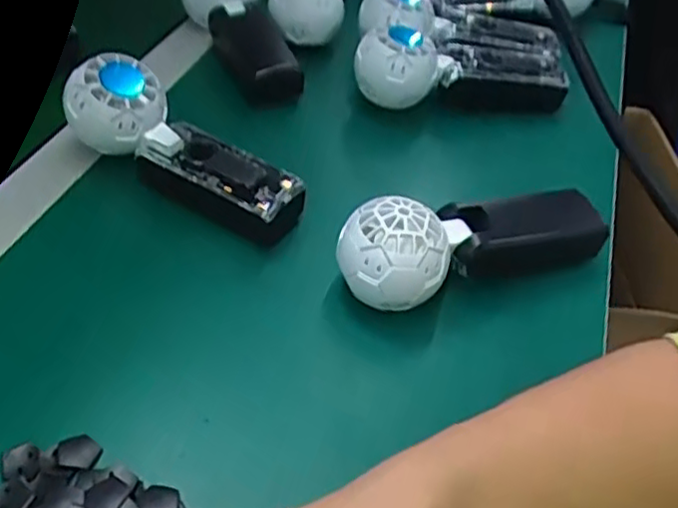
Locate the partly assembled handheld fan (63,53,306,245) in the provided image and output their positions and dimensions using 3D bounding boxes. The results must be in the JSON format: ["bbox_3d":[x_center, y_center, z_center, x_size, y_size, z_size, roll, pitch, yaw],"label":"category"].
[{"bbox_3d":[-0.095,-0.065,0.436,0.155,0.057,0.054,27,48,19],"label":"partly assembled handheld fan"}]

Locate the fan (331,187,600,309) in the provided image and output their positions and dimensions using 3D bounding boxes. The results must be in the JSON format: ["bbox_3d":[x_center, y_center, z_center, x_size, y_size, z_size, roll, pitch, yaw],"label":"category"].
[{"bbox_3d":[0.082,-0.010,0.407,0.168,0.057,0.060,-11,48,-18],"label":"fan"}]

